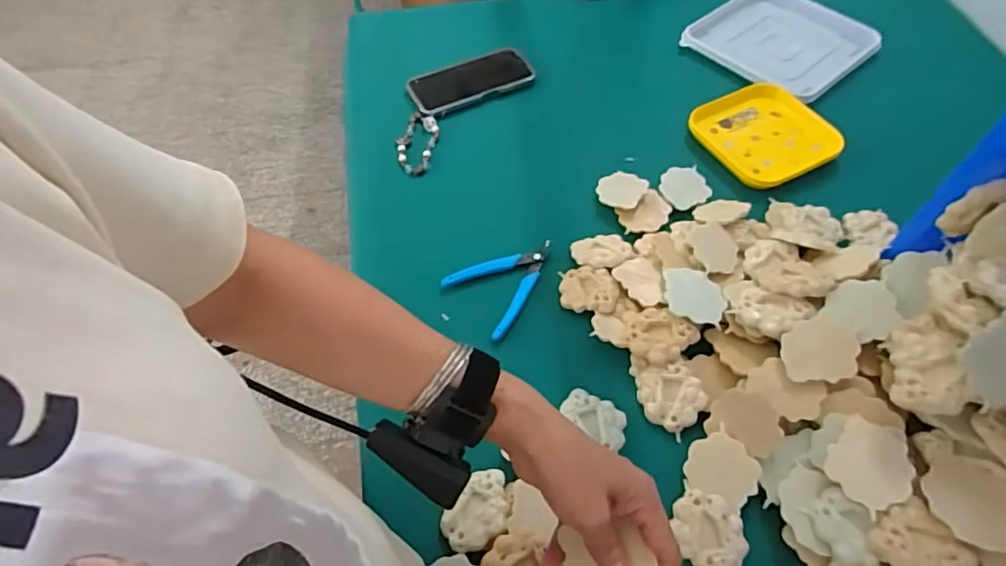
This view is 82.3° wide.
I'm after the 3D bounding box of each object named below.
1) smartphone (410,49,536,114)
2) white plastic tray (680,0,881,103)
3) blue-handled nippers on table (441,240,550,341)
[{"bbox_3d":[-0.046,-0.284,0.797,0.162,0.013,0.081,-22,58,-13],"label":"smartphone"},{"bbox_3d":[0.401,-0.355,0.827,0.225,0.020,0.205,-34,61,-19],"label":"white plastic tray"},{"bbox_3d":[0.006,-0.006,0.612,0.117,0.012,0.088,-39,63,-22],"label":"blue-handled nippers on table"}]

